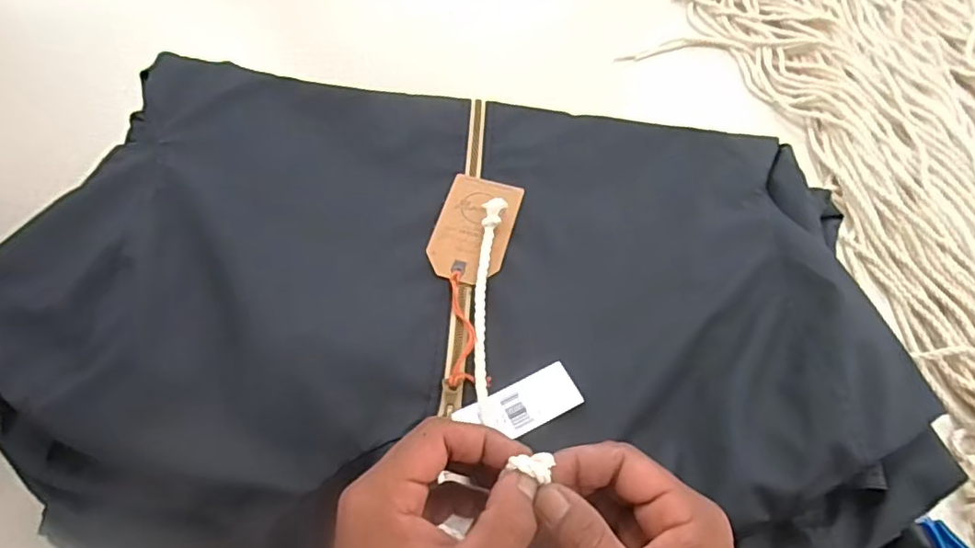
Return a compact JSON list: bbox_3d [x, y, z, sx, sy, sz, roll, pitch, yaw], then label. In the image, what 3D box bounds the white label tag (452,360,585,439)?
[{"bbox_3d":[0.022,0.087,0.378,0.077,0.004,0.033,-23,62,-14],"label":"white label tag"}]

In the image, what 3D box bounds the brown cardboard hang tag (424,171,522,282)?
[{"bbox_3d":[-0.010,-0.039,0.456,0.058,0.004,0.099,13,61,8],"label":"brown cardboard hang tag"}]

